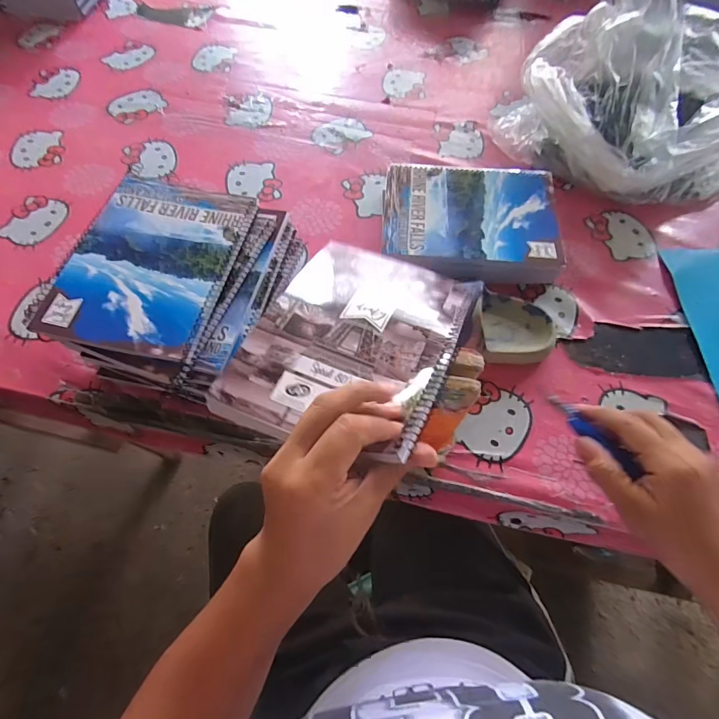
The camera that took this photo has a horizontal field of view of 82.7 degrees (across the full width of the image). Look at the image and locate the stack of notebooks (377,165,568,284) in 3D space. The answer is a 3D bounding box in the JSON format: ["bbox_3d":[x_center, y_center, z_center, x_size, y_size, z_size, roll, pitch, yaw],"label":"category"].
[{"bbox_3d":[0.129,-0.160,0.492,0.205,0.044,0.165,-1,63,-1],"label":"stack of notebooks"}]

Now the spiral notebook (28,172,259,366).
[{"bbox_3d":[-0.199,-0.100,0.397,0.148,0.010,0.200,10,64,4],"label":"spiral notebook"}]

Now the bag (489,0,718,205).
[{"bbox_3d":[0.351,-0.326,0.514,0.328,0.156,0.205,37,69,17],"label":"bag"}]

